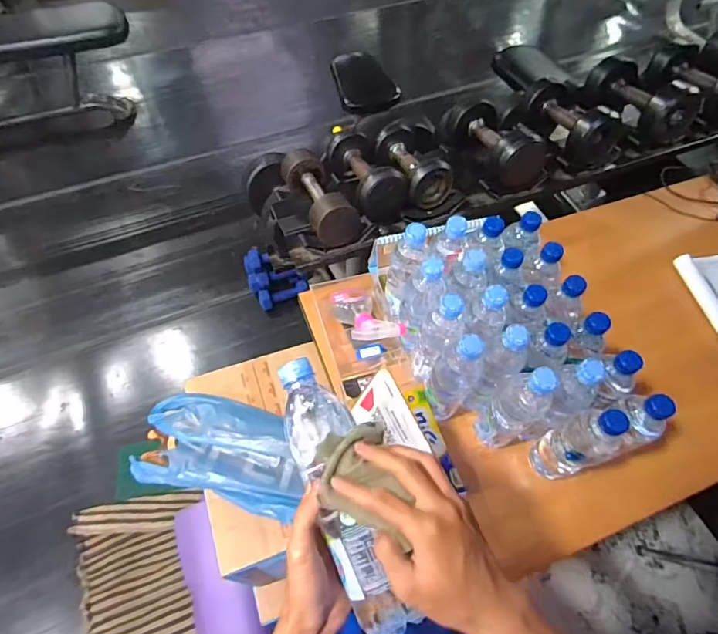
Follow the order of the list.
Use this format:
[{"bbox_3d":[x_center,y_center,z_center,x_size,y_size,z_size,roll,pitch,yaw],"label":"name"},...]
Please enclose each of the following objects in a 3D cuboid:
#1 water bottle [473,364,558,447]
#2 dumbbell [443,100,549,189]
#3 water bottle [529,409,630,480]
[{"bbox_3d":[0.235,0.134,0.668,0.060,0.224,0.061,-32,65,-19],"label":"water bottle"},{"bbox_3d":[0.315,-0.405,1.043,0.110,0.106,0.226,-26,64,-17],"label":"dumbbell"},{"bbox_3d":[0.322,0.186,0.661,0.072,0.234,0.069,-22,62,-14],"label":"water bottle"}]

